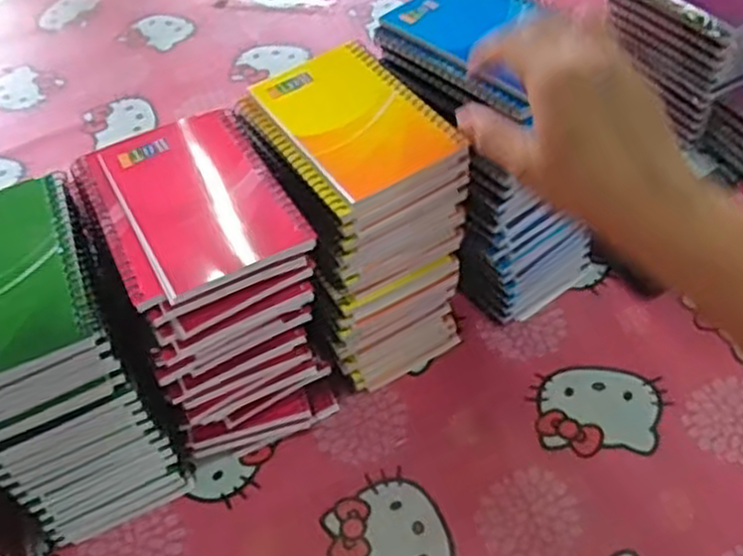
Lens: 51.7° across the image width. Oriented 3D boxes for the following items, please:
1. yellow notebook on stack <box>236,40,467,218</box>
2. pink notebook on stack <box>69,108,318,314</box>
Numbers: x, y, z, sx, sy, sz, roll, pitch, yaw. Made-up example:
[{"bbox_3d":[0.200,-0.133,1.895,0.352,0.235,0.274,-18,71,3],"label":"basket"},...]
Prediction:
[{"bbox_3d":[-0.013,-0.099,0.473,0.099,0.014,0.123,-30,54,-20],"label":"yellow notebook on stack"},{"bbox_3d":[-0.105,-0.046,0.437,0.100,0.012,0.134,-24,52,-15],"label":"pink notebook on stack"}]

